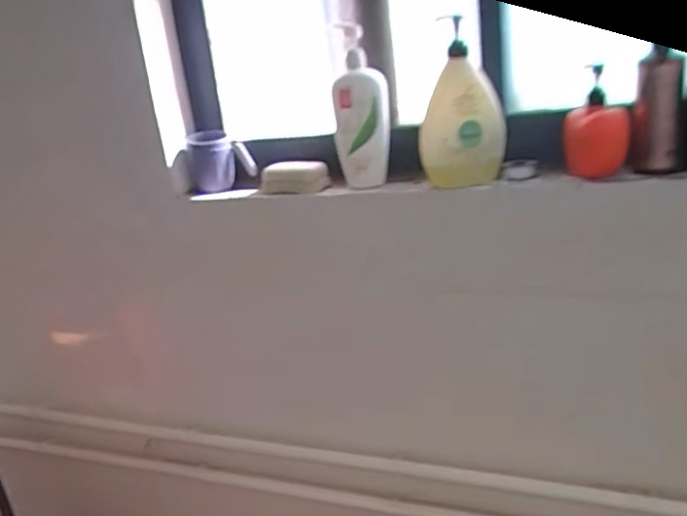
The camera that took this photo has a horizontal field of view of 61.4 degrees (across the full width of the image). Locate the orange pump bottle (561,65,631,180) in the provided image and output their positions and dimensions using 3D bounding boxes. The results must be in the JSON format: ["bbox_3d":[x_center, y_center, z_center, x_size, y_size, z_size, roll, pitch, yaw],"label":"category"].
[{"bbox_3d":[0.371,-0.198,0.852,0.090,0.149,0.061,5,21,26],"label":"orange pump bottle"}]

